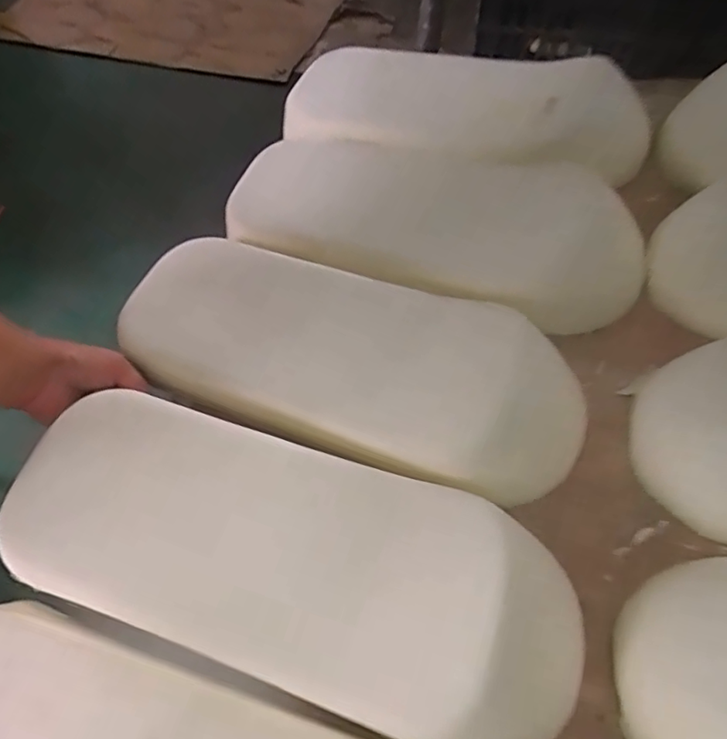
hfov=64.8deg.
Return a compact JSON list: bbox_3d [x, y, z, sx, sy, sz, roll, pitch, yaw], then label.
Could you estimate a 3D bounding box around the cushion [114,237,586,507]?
[{"bbox_3d":[-0.024,-0.018,0.492,0.411,0.050,0.163,20,59,14],"label":"cushion"}]

